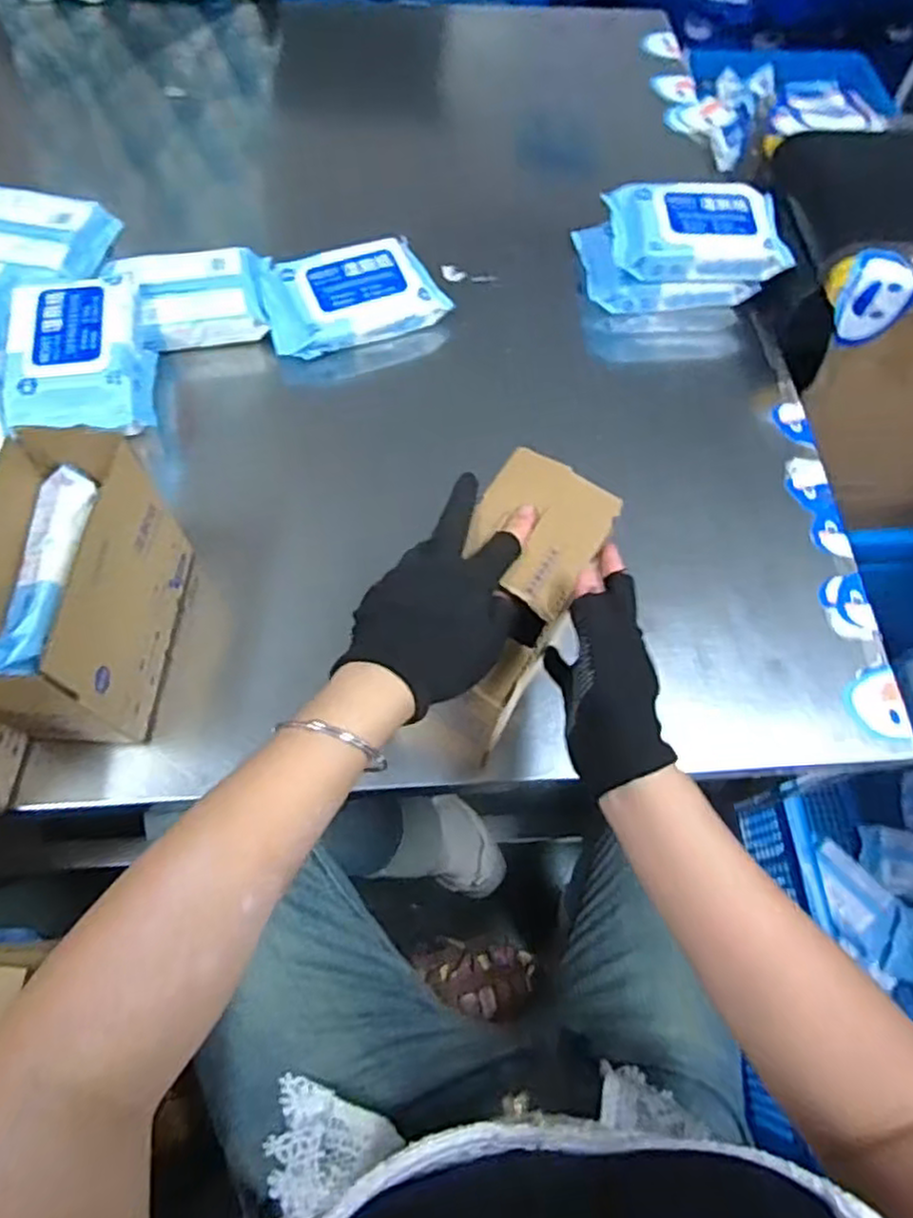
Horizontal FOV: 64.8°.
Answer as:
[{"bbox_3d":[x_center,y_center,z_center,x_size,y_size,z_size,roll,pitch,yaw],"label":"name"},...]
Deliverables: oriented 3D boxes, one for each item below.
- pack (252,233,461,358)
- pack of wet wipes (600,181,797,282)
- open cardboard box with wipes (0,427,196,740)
[{"bbox_3d":[-0.101,-0.313,0.712,0.175,0.032,0.110,-15,67,-10],"label":"pack"},{"bbox_3d":[0.245,-0.388,0.731,0.180,0.040,0.109,-3,65,-5],"label":"pack of wet wipes"},{"bbox_3d":[-0.270,-0.010,0.511,0.090,0.135,0.180,5,65,-1],"label":"open cardboard box with wipes"}]

